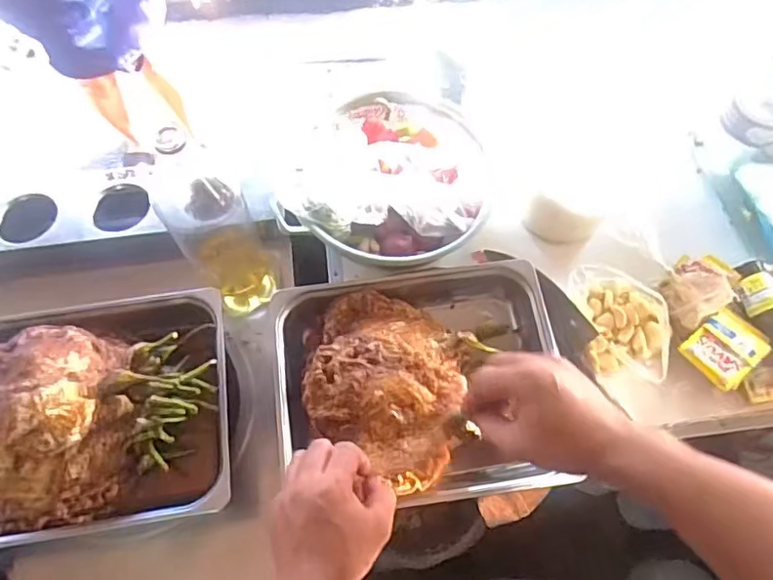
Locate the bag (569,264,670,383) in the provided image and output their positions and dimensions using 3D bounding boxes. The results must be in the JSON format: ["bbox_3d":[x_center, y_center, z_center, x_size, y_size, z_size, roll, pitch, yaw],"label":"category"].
[{"bbox_3d":[0.292,0.039,0.687,0.097,0.047,0.144,-7,64,-6],"label":"bag"}]

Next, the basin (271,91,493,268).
[{"bbox_3d":[0.009,-0.142,0.747,0.249,0.097,0.258,1,63,-2],"label":"basin"}]

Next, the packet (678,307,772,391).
[{"bbox_3d":[0.413,0.069,0.671,0.083,0.026,0.073,-37,71,-19],"label":"packet"}]

